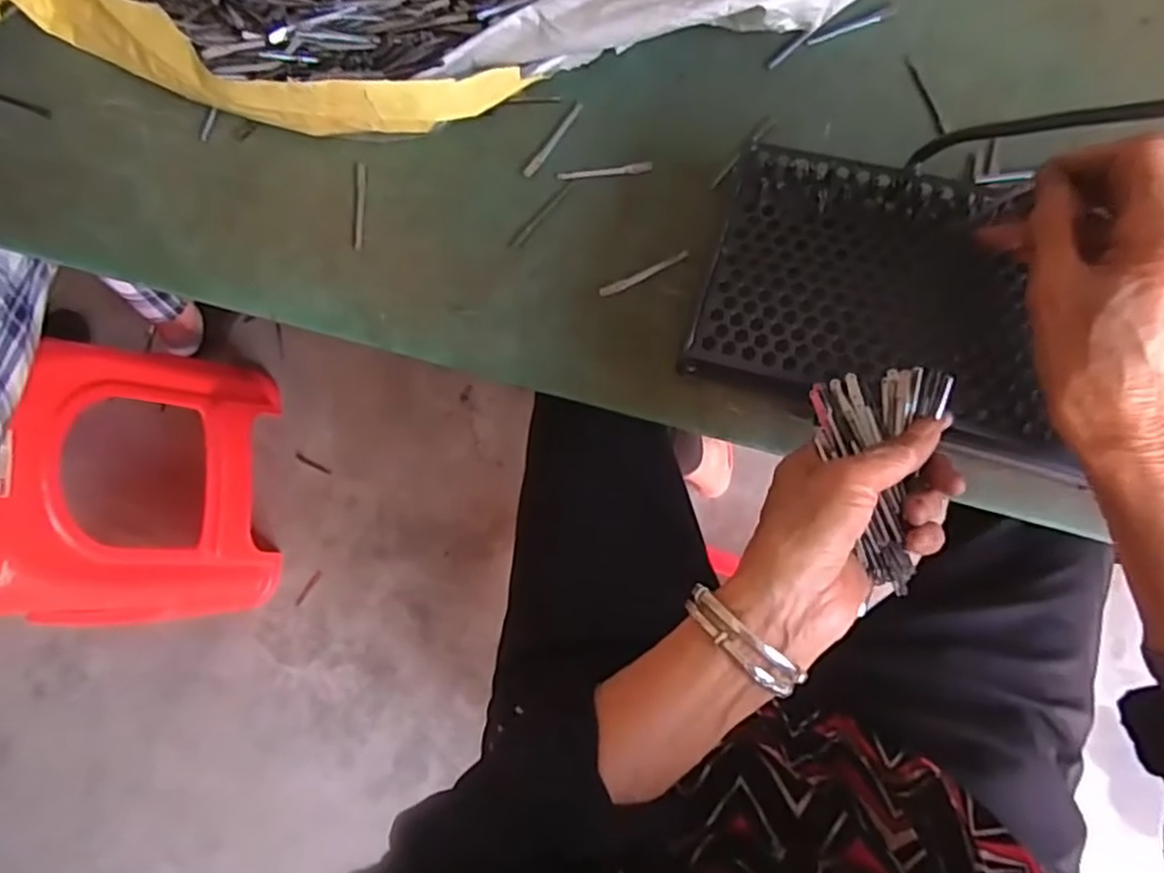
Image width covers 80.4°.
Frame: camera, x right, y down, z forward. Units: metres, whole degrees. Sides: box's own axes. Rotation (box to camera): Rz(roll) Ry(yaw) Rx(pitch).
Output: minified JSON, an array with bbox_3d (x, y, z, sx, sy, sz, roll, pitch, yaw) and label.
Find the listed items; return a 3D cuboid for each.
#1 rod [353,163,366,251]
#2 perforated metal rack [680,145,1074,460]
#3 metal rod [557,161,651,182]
[{"bbox_3d":[-0.168,-0.174,0.521,0.007,0.004,0.069,-1,82,6],"label":"rod"},{"bbox_3d":[0.347,-0.026,0.373,0.571,0.067,0.147,16,84,13],"label":"perforated metal rack"},{"bbox_3d":[0.016,-0.192,0.500,0.069,0.004,0.008,-4,82,5],"label":"metal rod"}]

